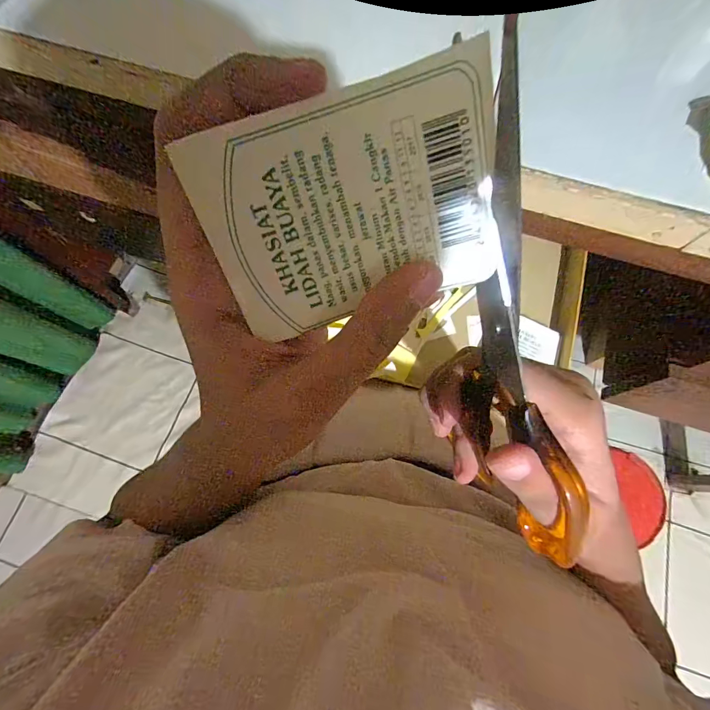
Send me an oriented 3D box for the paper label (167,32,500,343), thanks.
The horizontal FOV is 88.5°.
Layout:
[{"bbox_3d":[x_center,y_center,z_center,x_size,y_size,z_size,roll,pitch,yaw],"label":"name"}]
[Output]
[{"bbox_3d":[0.000,-0.039,0.101,0.077,0.056,0.005,-17,29,3],"label":"paper label"}]

